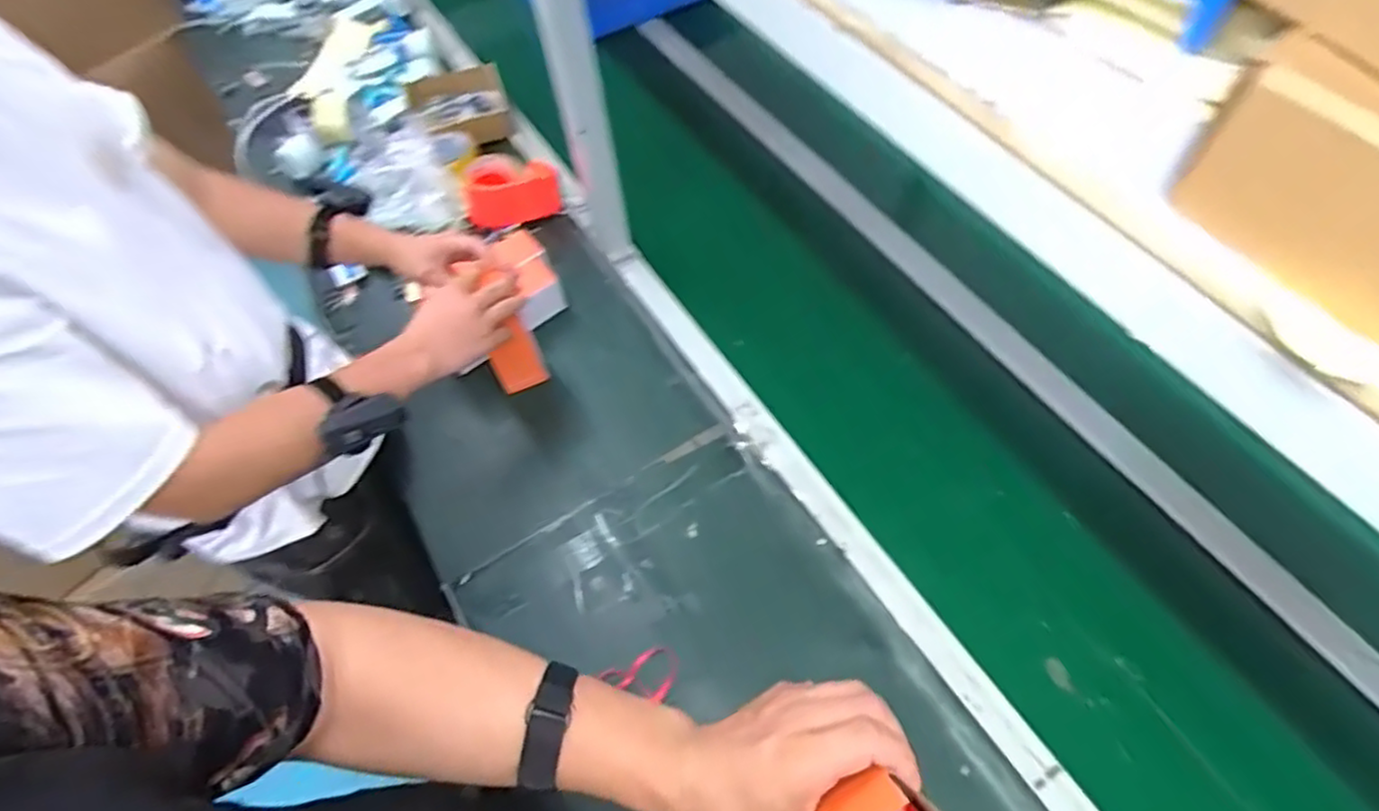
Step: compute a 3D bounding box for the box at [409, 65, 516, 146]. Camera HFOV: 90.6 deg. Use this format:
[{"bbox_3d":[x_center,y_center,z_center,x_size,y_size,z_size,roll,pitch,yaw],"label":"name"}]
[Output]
[{"bbox_3d":[-0.400,-0.519,1.199,0.158,0.080,0.143,-22,61,-9],"label":"box"}]

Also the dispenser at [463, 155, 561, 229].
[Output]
[{"bbox_3d":[-0.277,-0.342,1.070,0.142,0.077,0.081,-10,59,-2],"label":"dispenser"}]

